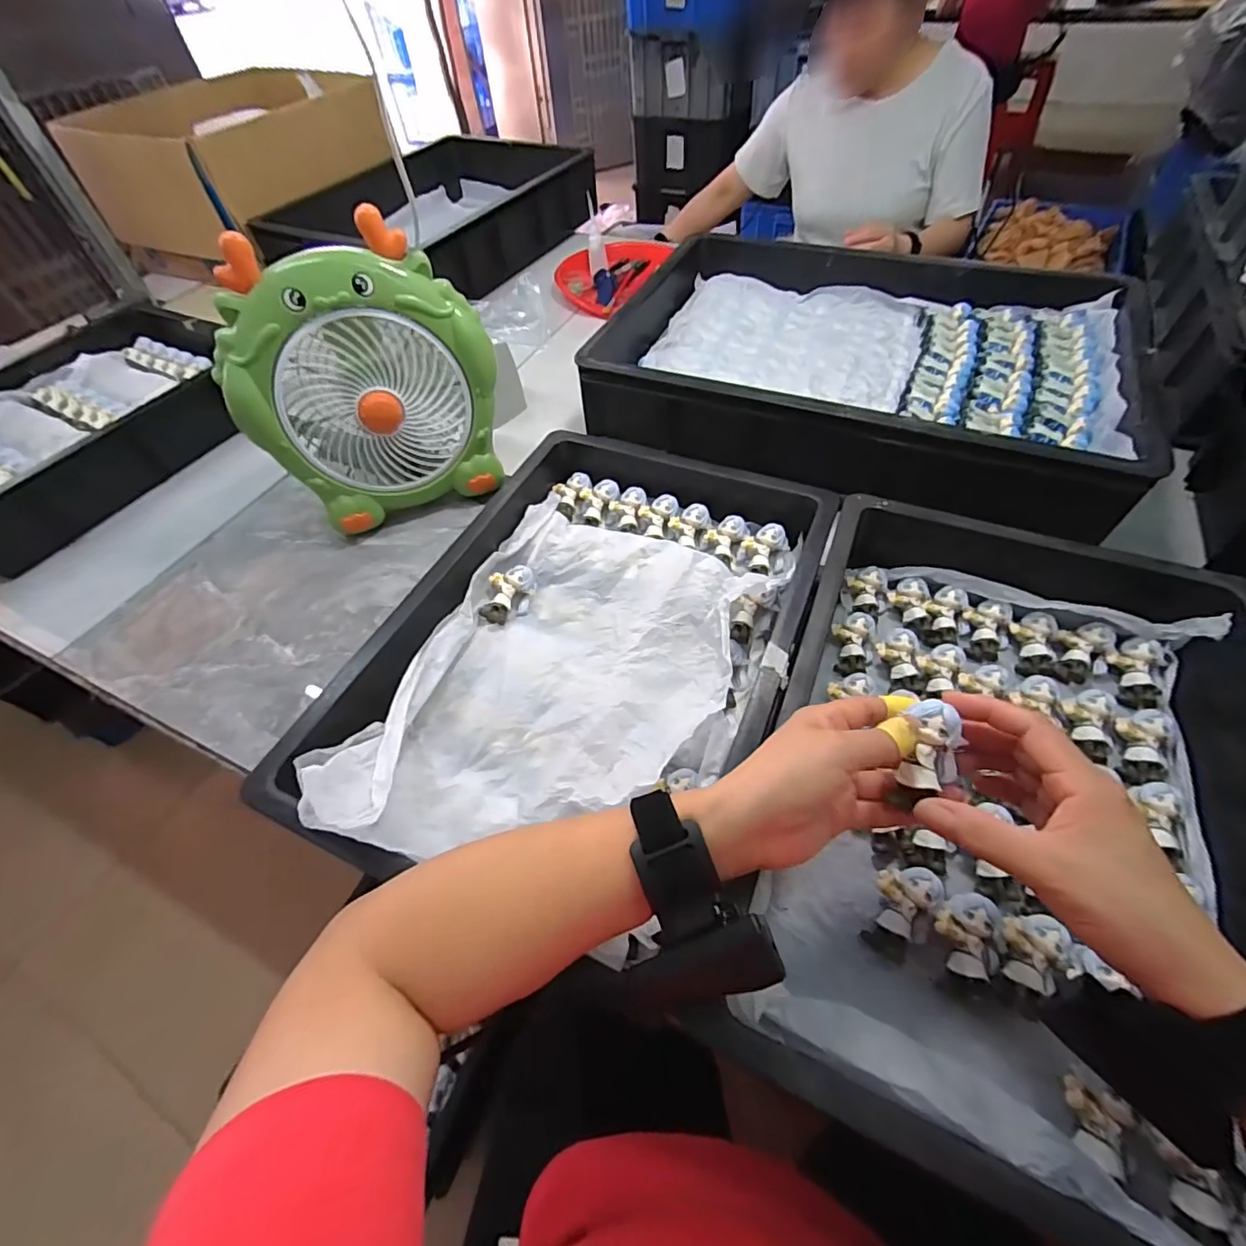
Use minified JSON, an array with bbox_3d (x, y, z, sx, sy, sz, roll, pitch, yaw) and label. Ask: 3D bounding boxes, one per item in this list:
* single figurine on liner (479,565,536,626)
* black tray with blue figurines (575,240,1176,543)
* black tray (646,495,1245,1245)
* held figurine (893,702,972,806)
[{"bbox_3d":[-0.110,-0.027,0.512,0.037,0.027,0.059,15,56,14],"label":"single figurine on liner"},{"bbox_3d":[0.288,-0.332,0.677,0.574,0.098,0.387,19,57,17],"label":"black tray with blue figurines"},{"bbox_3d":[0.265,0.106,0.385,0.308,0.094,0.462,19,57,17],"label":"black tray"},{"bbox_3d":[0.173,0.073,0.298,0.027,0.027,0.055,10,82,25],"label":"held figurine"}]

